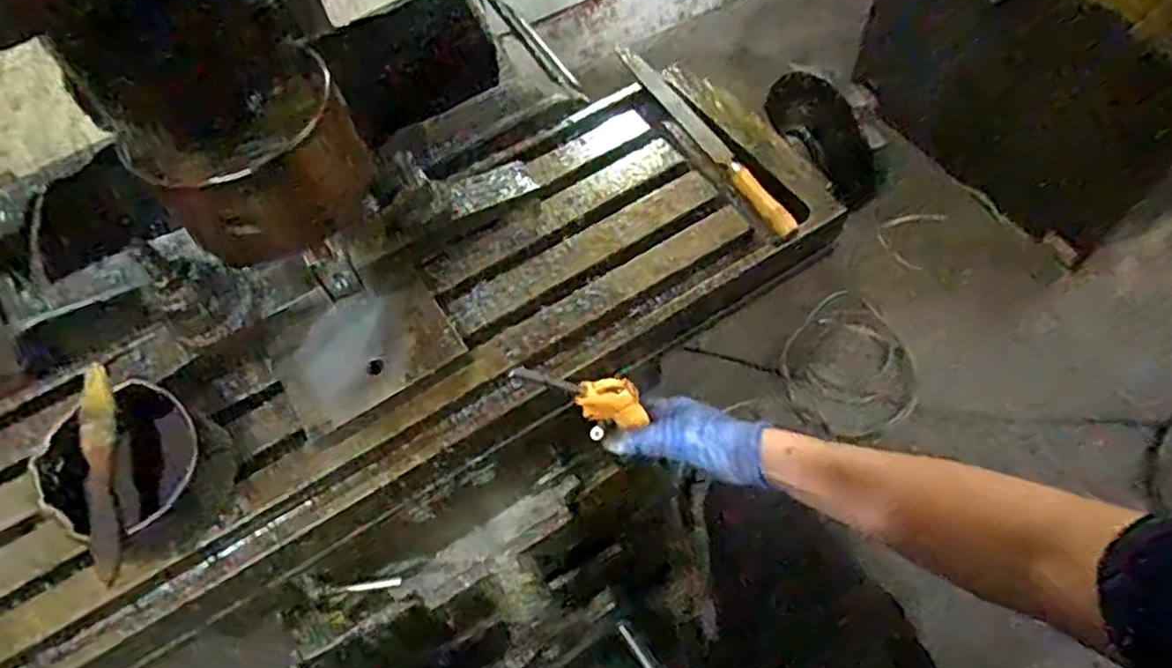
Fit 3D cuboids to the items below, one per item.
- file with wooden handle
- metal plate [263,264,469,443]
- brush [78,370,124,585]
[{"bbox_3d":[0.102,-0.184,0.632,0.020,0.018,0.279,-26,60,-11],"label":"file with wooden handle"},{"bbox_3d":[-0.166,0.009,0.531,0.128,0.010,0.100,-32,59,-19],"label":"metal plate"},{"bbox_3d":[-0.314,0.087,0.453,0.019,0.021,0.145,-19,59,-7],"label":"brush"}]

